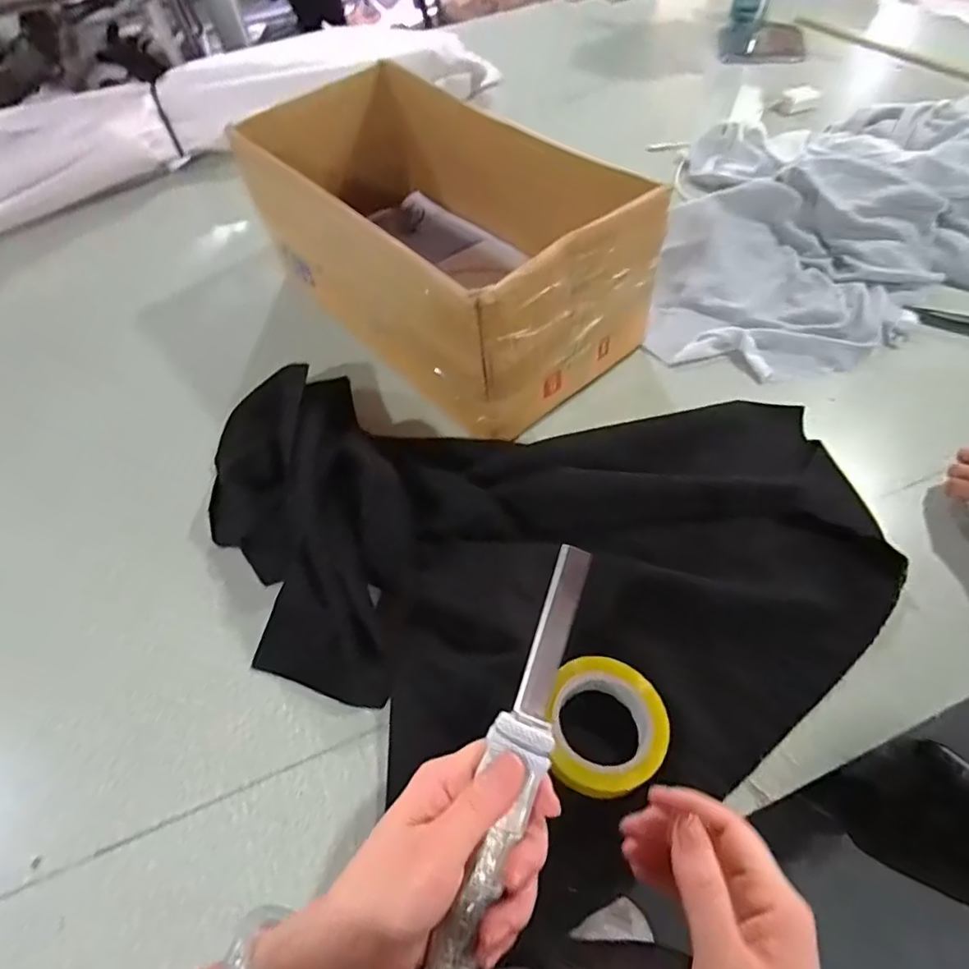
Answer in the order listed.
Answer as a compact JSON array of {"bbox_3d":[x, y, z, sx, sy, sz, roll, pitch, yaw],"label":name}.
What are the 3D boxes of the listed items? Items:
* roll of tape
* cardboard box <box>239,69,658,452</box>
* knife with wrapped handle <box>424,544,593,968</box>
[{"bbox_3d":[0.106,0.222,0.501,0.103,0.063,0.112,-3,55,4],"label":"roll of tape"},{"bbox_3d":[-0.067,-0.348,0.801,0.313,0.245,0.557,-35,60,-18],"label":"cardboard box"},{"bbox_3d":[0.013,0.138,0.265,0.027,0.015,0.221,15,79,15],"label":"knife with wrapped handle"}]

